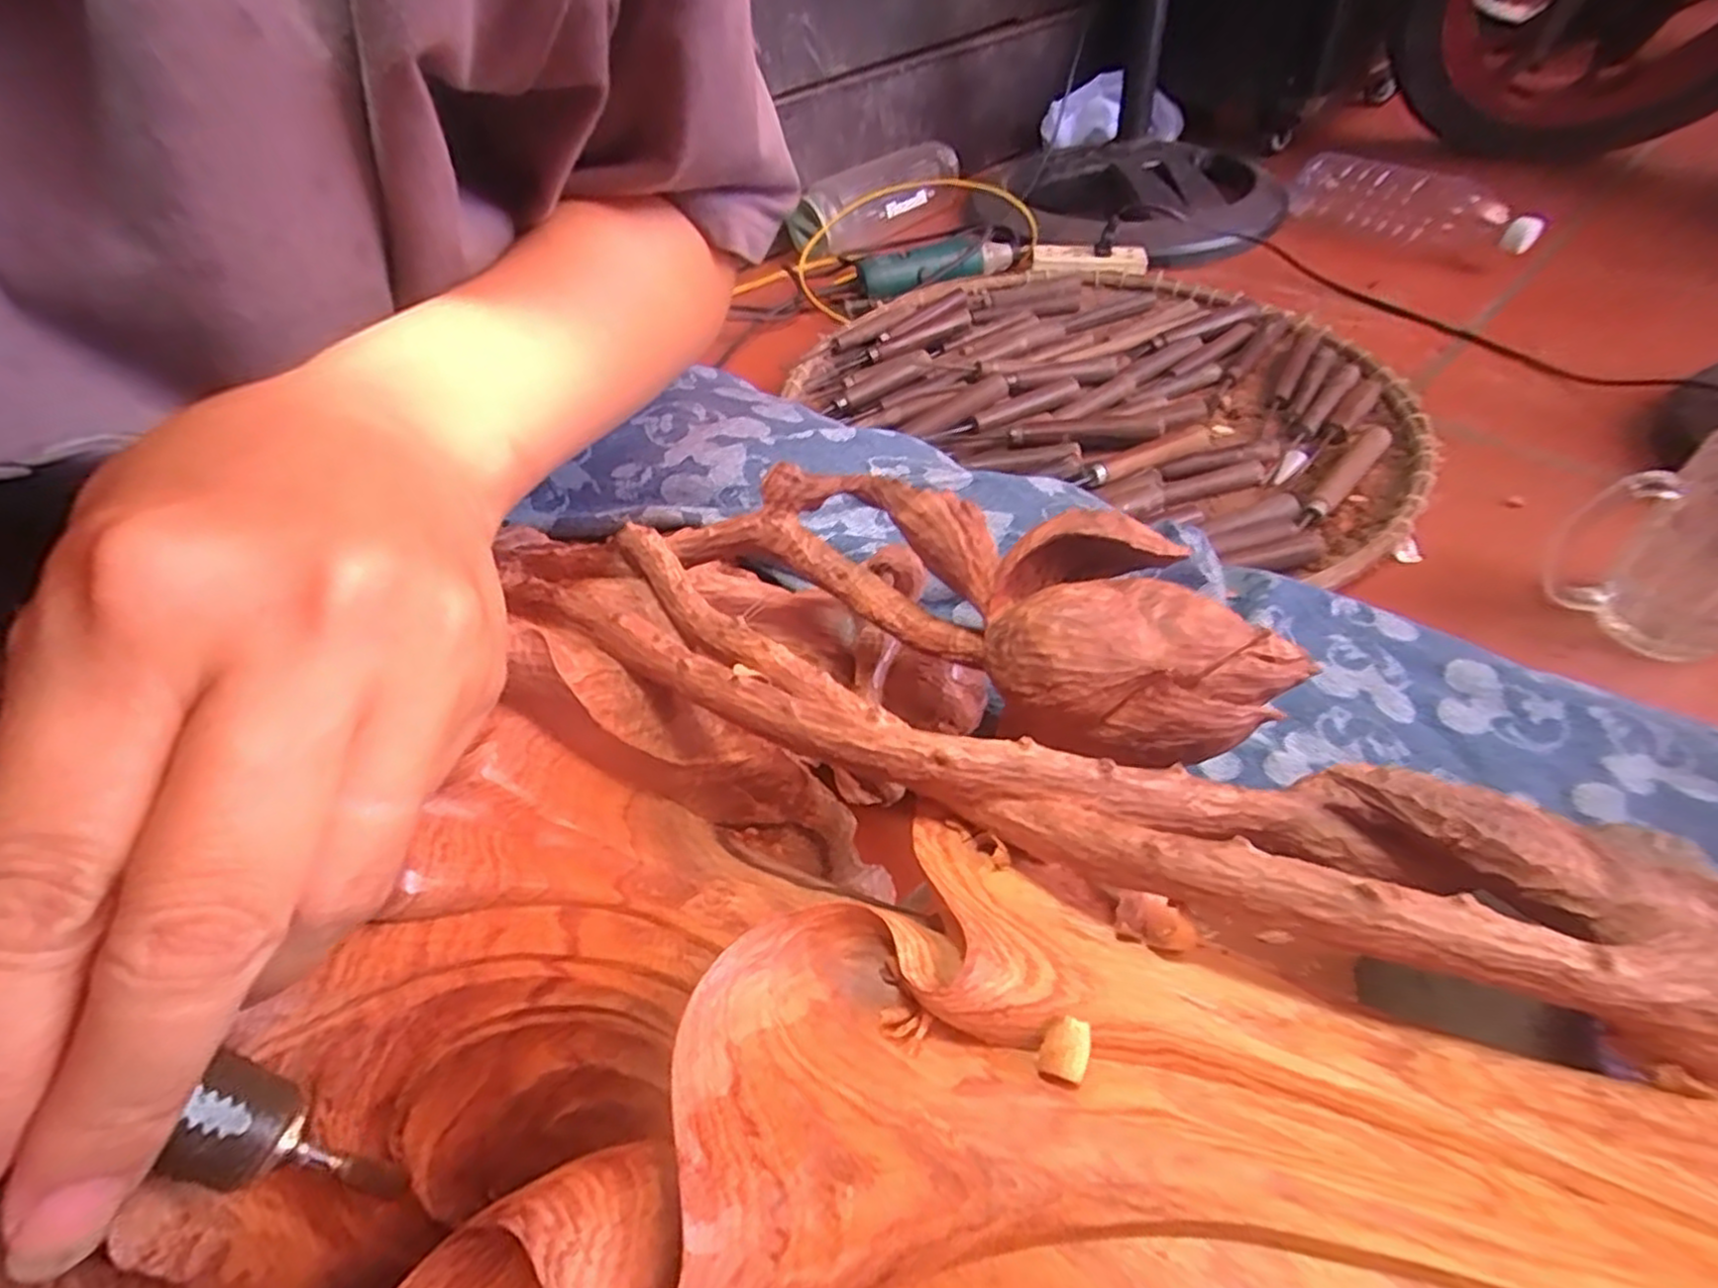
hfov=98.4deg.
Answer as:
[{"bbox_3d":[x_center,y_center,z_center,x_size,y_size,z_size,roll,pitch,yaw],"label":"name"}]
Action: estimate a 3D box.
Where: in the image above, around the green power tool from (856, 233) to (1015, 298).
[{"bbox_3d":[0.087,-0.420,0.817,0.170,0.037,0.046,-9,47,-2],"label":"green power tool"}]

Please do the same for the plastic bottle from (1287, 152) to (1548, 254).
[{"bbox_3d":[0.611,-0.482,0.823,0.073,0.080,0.294,-16,47,-8],"label":"plastic bottle"}]

